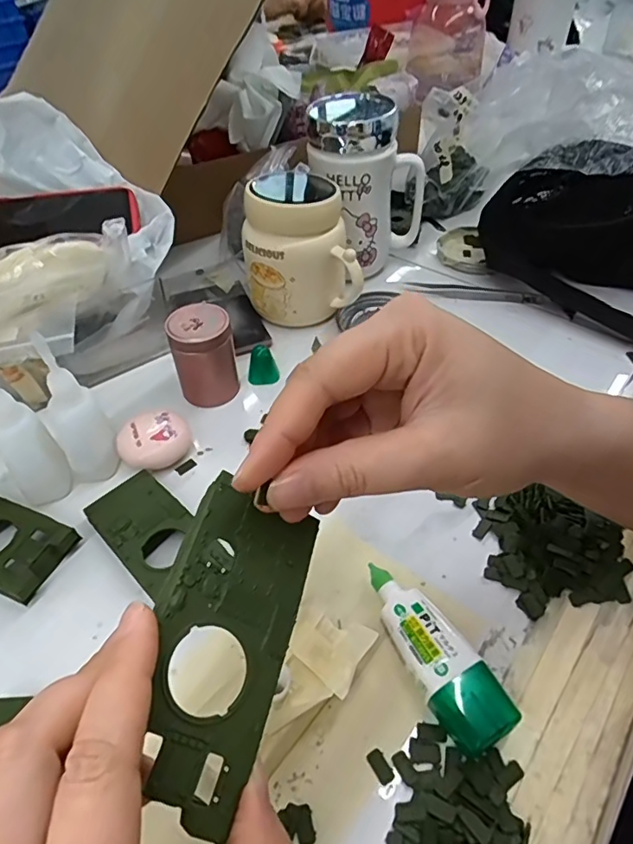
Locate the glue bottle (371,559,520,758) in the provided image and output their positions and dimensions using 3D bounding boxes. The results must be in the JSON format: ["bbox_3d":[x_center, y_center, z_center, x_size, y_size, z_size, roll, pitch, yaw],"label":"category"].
[{"bbox_3d":[0.056,0.115,0.263,0.032,0.025,0.096,-25,52,-20],"label":"glue bottle"}]

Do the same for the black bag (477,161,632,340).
[{"bbox_3d":[0.274,-0.150,0.438,0.256,0.110,0.126,32,56,27],"label":"black bag"}]

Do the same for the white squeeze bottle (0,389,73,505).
[{"bbox_3d":[-0.176,0.006,0.309,0.029,0.107,0.023,-24,51,-19],"label":"white squeeze bottle"}]

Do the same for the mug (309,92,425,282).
[{"bbox_3d":[0.041,-0.212,0.465,0.090,0.129,0.073,-31,54,-24],"label":"mug"}]

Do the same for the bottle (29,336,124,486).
[{"bbox_3d":[-0.152,-0.008,0.322,0.031,0.100,0.030,-24,52,-20],"label":"bottle"}]

